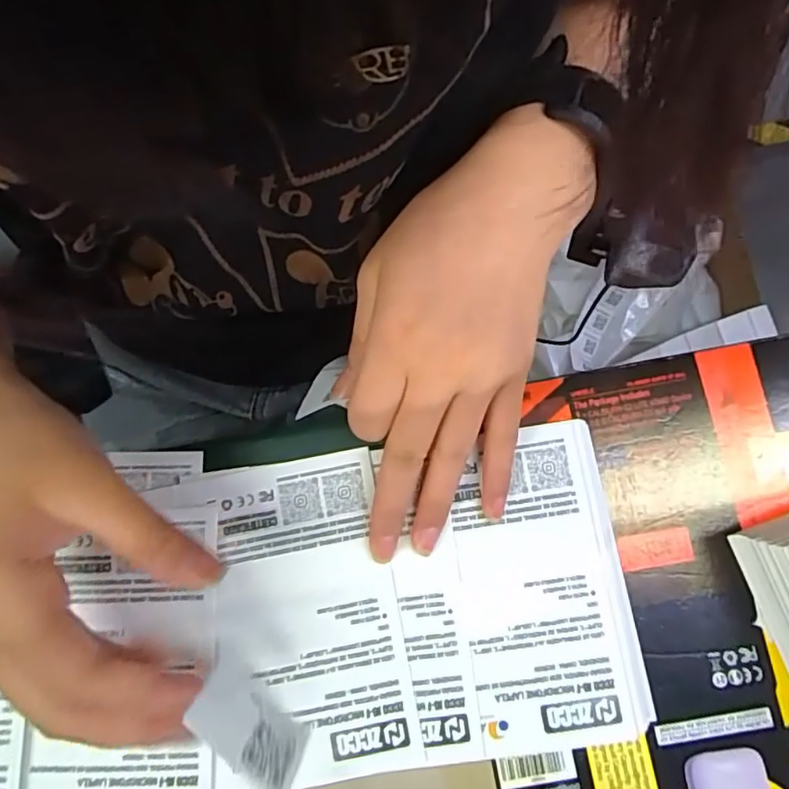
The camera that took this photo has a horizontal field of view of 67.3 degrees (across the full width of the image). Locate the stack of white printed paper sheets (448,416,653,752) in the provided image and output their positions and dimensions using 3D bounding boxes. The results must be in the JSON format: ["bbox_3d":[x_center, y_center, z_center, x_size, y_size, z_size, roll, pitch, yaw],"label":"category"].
[{"bbox_3d":[0.059,0.074,0.236,0.064,0.009,0.120,-6,80,-1],"label":"stack of white printed paper sheets"}]

